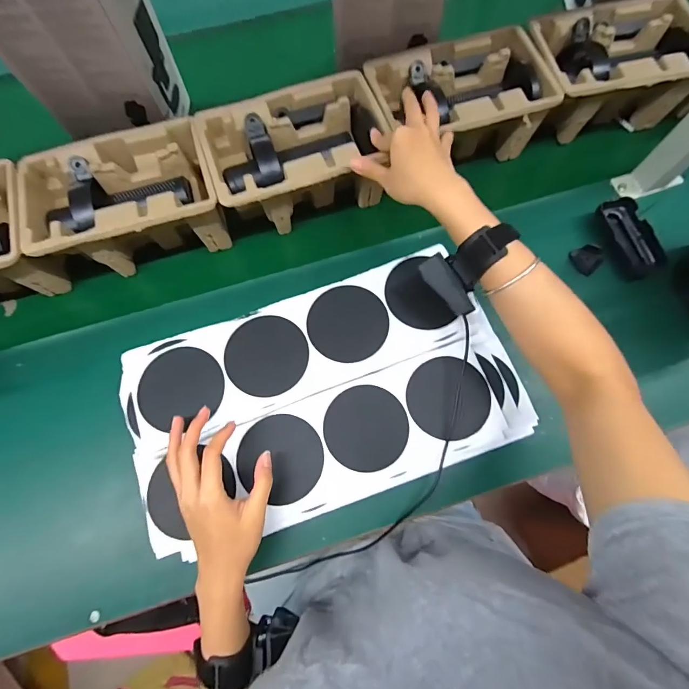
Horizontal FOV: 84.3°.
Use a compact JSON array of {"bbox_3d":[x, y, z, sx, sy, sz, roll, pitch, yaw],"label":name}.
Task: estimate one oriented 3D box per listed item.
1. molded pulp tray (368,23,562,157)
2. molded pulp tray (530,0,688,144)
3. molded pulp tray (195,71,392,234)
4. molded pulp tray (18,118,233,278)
[{"bbox_3d":[0.151,-0.329,0.528,0.218,0.095,0.148,-16,73,-8],"label":"molded pulp tray"},{"bbox_3d":[0.370,-0.393,0.549,0.224,0.103,0.152,-8,72,-5],"label":"molded pulp tray"},{"bbox_3d":[-0.063,-0.246,0.511,0.225,0.099,0.147,-19,74,-9],"label":"molded pulp tray"},{"bbox_3d":[-0.275,-0.180,0.496,0.224,0.098,0.145,-18,74,-8],"label":"molded pulp tray"}]

